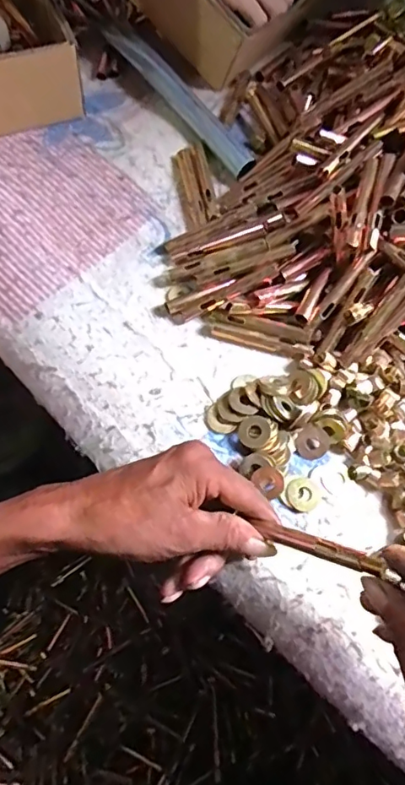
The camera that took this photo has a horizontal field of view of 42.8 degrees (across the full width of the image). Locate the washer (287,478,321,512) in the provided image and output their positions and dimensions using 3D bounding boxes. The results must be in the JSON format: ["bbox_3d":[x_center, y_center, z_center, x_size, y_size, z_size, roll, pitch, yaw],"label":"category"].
[{"bbox_3d":[0.074,0.074,0.378,0.023,0.004,0.024,2,68,-4],"label":"washer"}]

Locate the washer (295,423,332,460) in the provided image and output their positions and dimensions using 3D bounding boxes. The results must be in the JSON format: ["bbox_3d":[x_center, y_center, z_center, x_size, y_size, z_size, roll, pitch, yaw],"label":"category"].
[{"bbox_3d":[0.084,0.038,0.396,0.026,0.004,0.027,0,92,-2],"label":"washer"}]

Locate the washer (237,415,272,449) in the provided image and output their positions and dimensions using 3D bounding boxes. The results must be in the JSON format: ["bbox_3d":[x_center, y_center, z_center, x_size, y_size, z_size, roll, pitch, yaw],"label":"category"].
[{"bbox_3d":[0.039,0.030,0.387,0.024,0.004,0.025,2,68,-4],"label":"washer"}]

